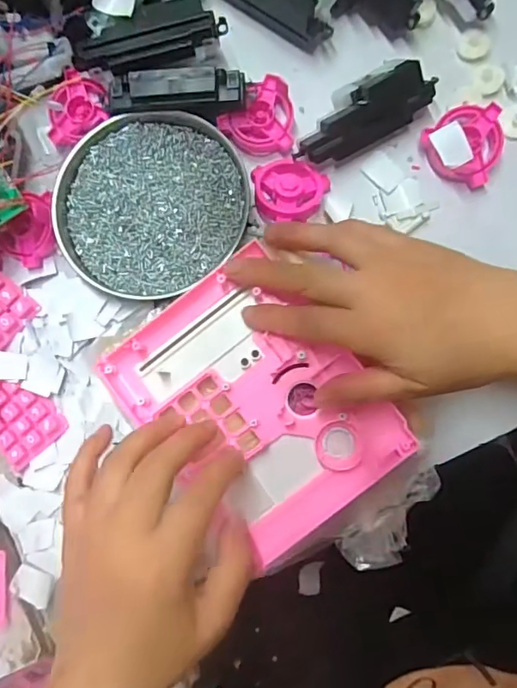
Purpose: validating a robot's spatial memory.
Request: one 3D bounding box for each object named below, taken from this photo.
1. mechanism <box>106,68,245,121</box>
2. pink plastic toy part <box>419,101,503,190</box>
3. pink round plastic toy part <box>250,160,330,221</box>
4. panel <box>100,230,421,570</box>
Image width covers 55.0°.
[{"bbox_3d":[-0.057,-0.178,0.352,0.094,0.023,0.028,1,87,4],"label":"mechanism"},{"bbox_3d":[0.143,-0.142,0.351,0.053,0.019,0.054,0,87,4],"label":"pink plastic toy part"},{"bbox_3d":[0.024,-0.110,0.353,0.053,0.019,0.047,-10,86,3],"label":"pink round plastic toy part"},{"bbox_3d":[-0.002,0.039,0.311,0.126,0.020,0.165,-38,87,0],"label":"panel"}]

